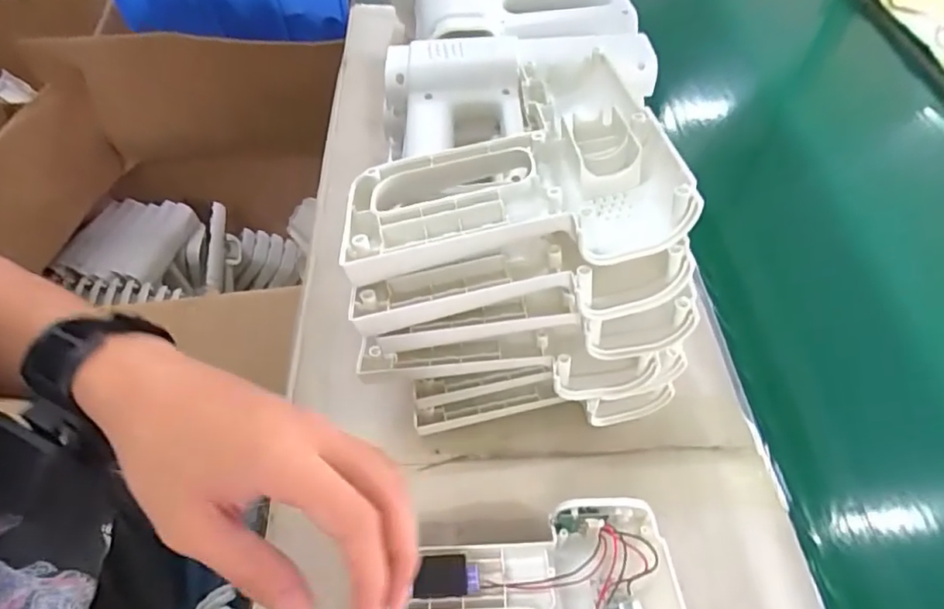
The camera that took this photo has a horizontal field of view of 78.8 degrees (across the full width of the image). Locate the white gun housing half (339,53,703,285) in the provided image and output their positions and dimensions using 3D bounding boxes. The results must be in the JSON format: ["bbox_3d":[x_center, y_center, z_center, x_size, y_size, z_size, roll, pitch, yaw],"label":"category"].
[{"bbox_3d":[0.022,-0.099,0.351,0.184,0.034,0.199,-1,53,-3],"label":"white gun housing half"}]

